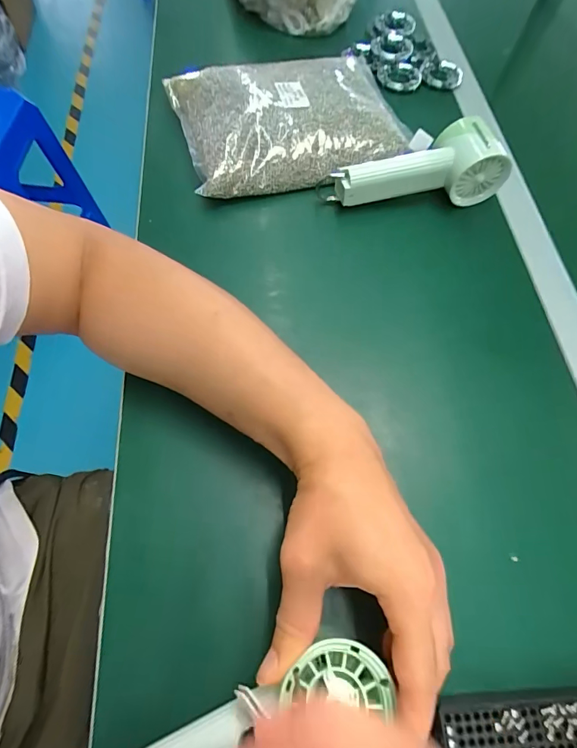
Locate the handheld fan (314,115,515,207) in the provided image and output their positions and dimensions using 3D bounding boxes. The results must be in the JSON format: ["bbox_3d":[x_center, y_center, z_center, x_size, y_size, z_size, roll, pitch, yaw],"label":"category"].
[{"bbox_3d":[0.129,-0.212,0.424,0.181,0.060,0.059,-9,65,-8],"label":"handheld fan"}]

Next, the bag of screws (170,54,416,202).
[{"bbox_3d":[0.001,-0.287,0.461,0.250,0.039,0.198,-9,65,-8],"label":"bag of screws"}]

